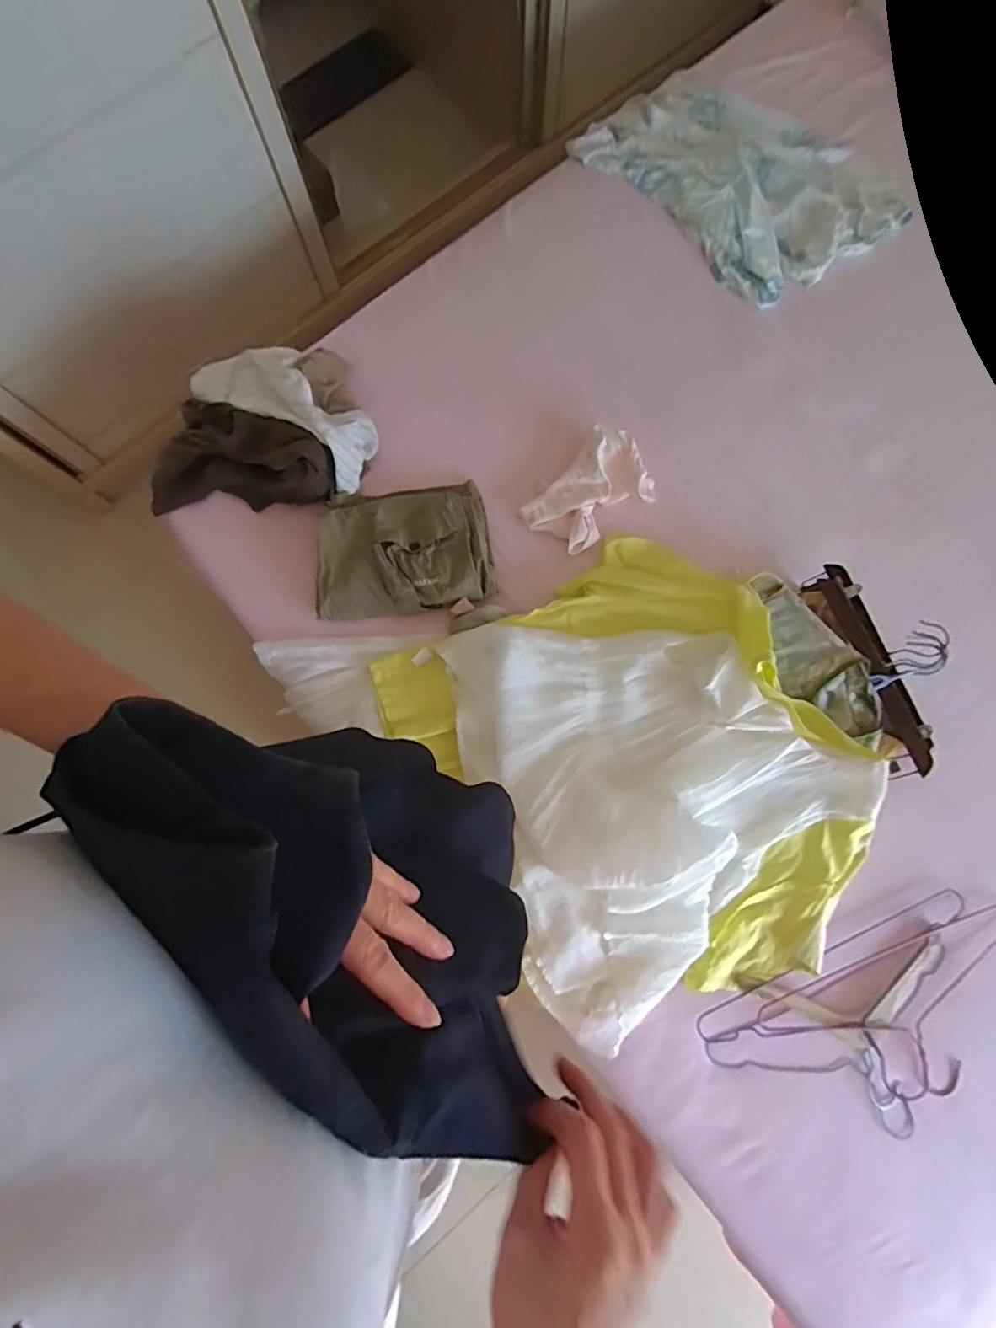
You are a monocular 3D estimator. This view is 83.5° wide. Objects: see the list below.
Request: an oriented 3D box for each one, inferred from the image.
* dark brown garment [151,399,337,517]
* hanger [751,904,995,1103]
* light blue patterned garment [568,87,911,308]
[{"bbox_3d":[-0.426,-0.341,0.923,0.351,0.099,0.182,5,79,16],"label":"dark brown garment"},{"bbox_3d":[0.569,0.495,0.770,0.397,0.018,0.199,-21,80,-2],"label":"hanger"},{"bbox_3d":[0.453,-0.909,1.038,0.359,0.043,0.548,-43,81,-6],"label":"light blue patterned garment"}]

